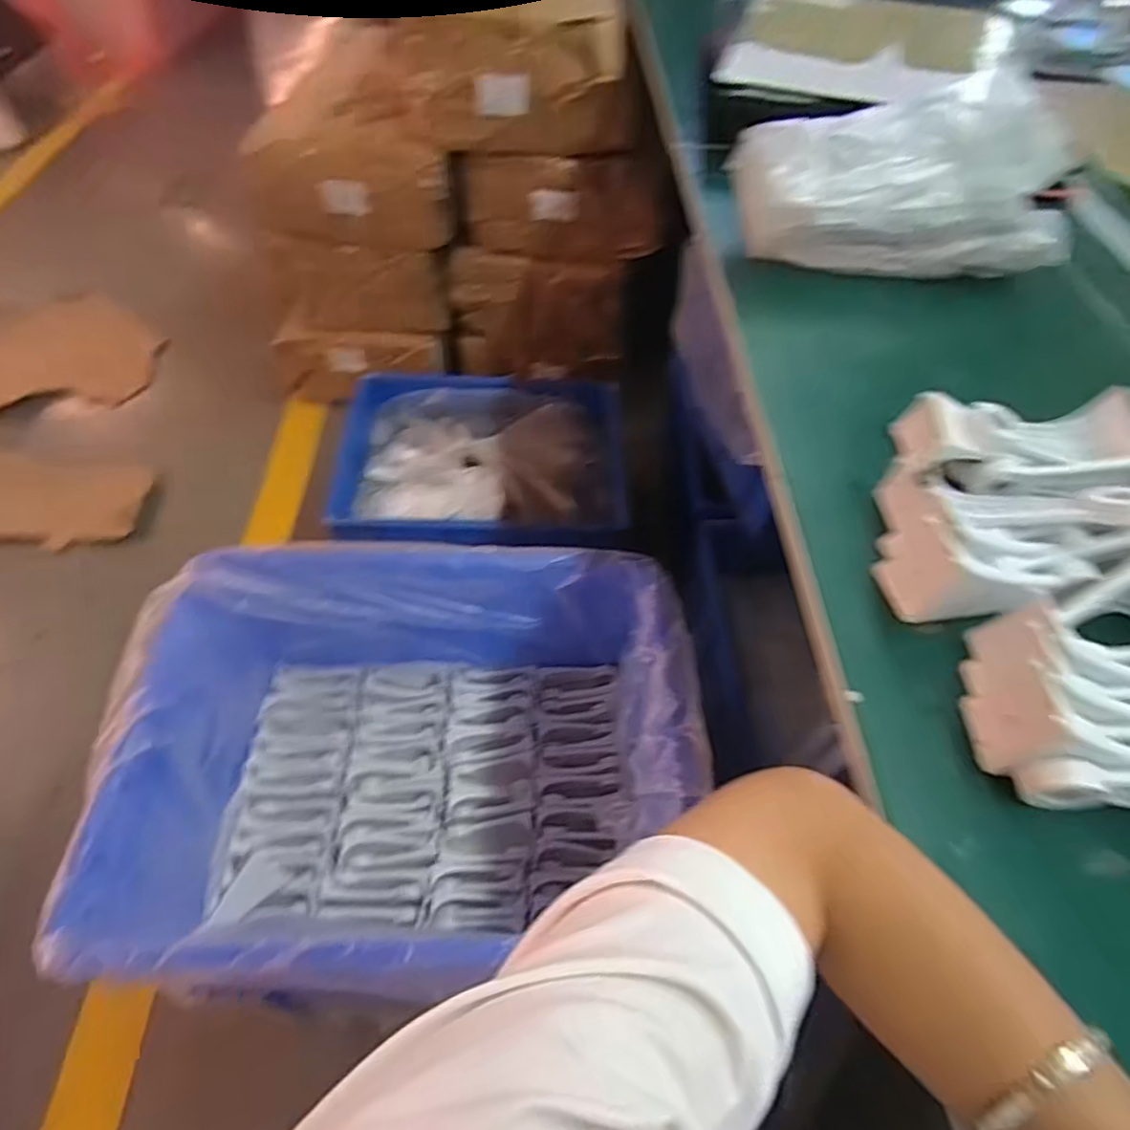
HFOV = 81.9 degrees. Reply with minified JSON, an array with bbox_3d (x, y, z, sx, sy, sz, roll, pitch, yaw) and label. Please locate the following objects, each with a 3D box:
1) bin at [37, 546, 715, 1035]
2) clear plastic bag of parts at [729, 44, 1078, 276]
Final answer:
[{"bbox_3d":[-0.158,0.223,0.743,0.558,0.304,0.402,-2,52,-8],"label":"bin"},{"bbox_3d":[0.312,-0.360,0.601,0.296,0.143,0.126,9,52,1],"label":"clear plastic bag of parts"}]

